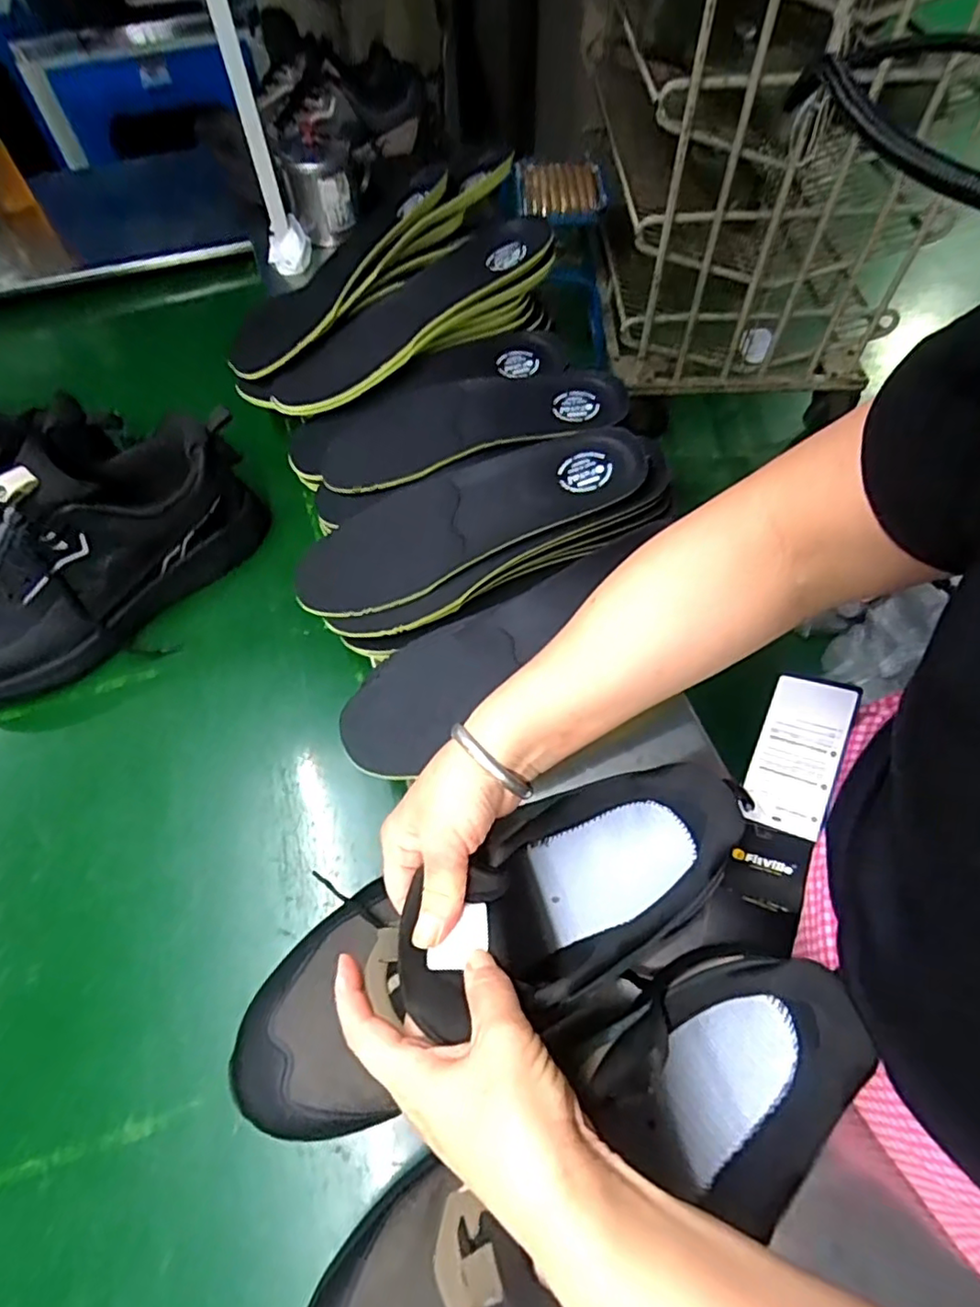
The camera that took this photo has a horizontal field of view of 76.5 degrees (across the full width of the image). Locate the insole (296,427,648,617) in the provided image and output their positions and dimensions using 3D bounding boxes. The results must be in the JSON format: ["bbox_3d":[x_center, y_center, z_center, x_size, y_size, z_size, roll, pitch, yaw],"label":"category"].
[{"bbox_3d":[-0.024,-0.108,0.500,0.288,0.020,0.100,-20,60,10],"label":"insole"}]

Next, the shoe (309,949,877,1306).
[{"bbox_3d":[0.046,0.264,0.300,0.305,0.106,0.100,-31,64,-12],"label":"shoe"}]

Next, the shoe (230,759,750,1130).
[{"bbox_3d":[-0.004,0.151,0.347,0.299,0.115,0.096,-24,63,-14],"label":"shoe"}]

